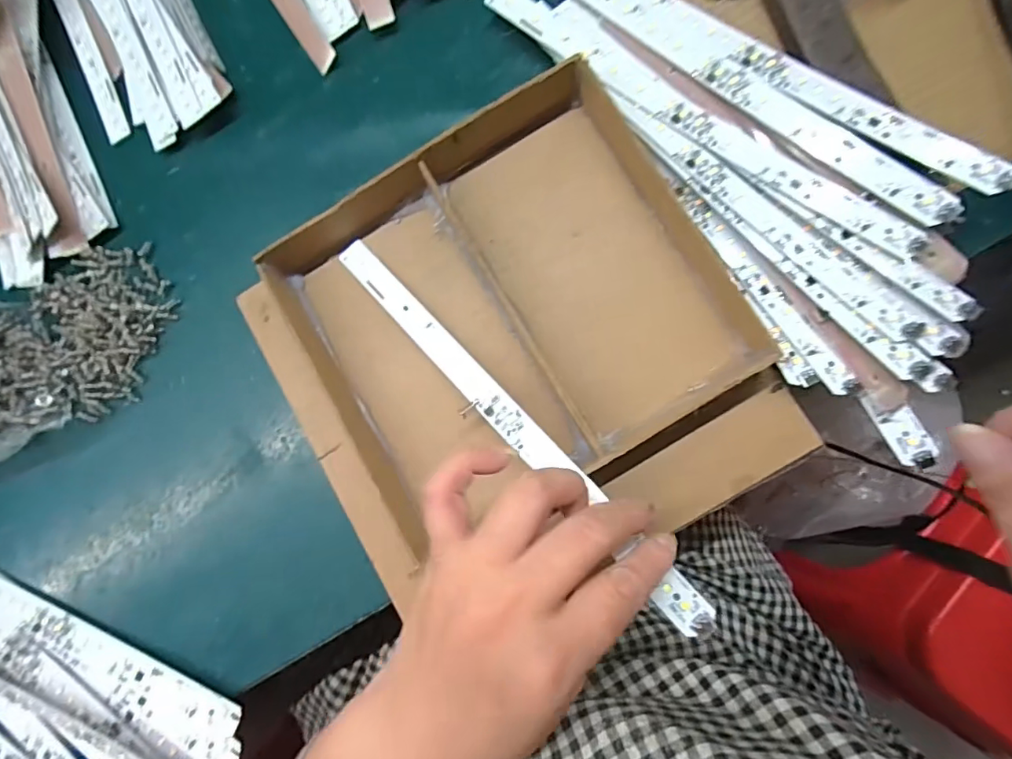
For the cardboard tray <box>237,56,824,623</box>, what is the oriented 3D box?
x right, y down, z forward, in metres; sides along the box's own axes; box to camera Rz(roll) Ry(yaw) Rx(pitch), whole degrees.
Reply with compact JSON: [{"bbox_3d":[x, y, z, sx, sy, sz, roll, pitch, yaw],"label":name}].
[{"bbox_3d":[0.000,-0.015,0.288,0.262,0.034,0.246,-27,83,3],"label":"cardboard tray"}]

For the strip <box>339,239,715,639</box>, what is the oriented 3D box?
[{"bbox_3d":[-0.005,0.015,0.273,0.019,0.009,0.281,-45,69,1],"label":"strip"}]

